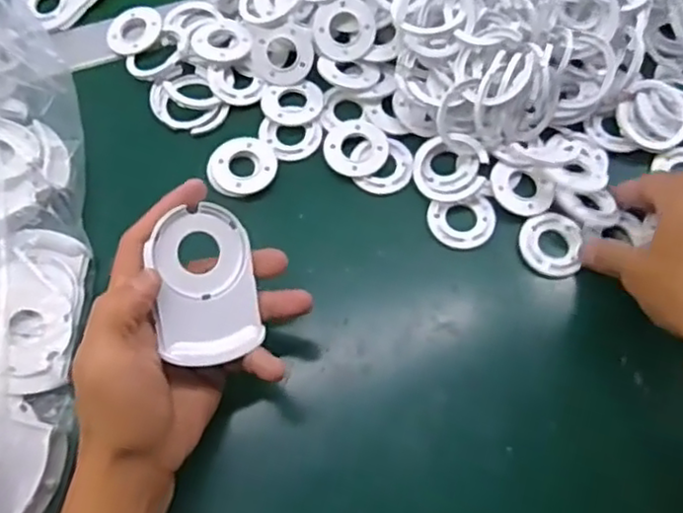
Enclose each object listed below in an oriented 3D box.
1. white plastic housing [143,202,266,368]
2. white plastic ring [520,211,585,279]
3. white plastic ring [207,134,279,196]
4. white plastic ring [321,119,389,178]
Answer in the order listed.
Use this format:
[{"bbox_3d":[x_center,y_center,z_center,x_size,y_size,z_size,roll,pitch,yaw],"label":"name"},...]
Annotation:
[{"bbox_3d":[-0.074,0.016,0.355,0.054,0.004,0.083,-5,91,-26],"label":"white plastic housing"},{"bbox_3d":[0.138,-0.009,0.432,0.039,0.005,0.045,12,68,6],"label":"white plastic ring"},{"bbox_3d":[-0.069,-0.064,0.451,0.048,0.004,0.046,0,67,1],"label":"white plastic ring"},{"bbox_3d":[0.010,-0.076,0.459,0.044,0.007,0.042,0,67,1],"label":"white plastic ring"}]

